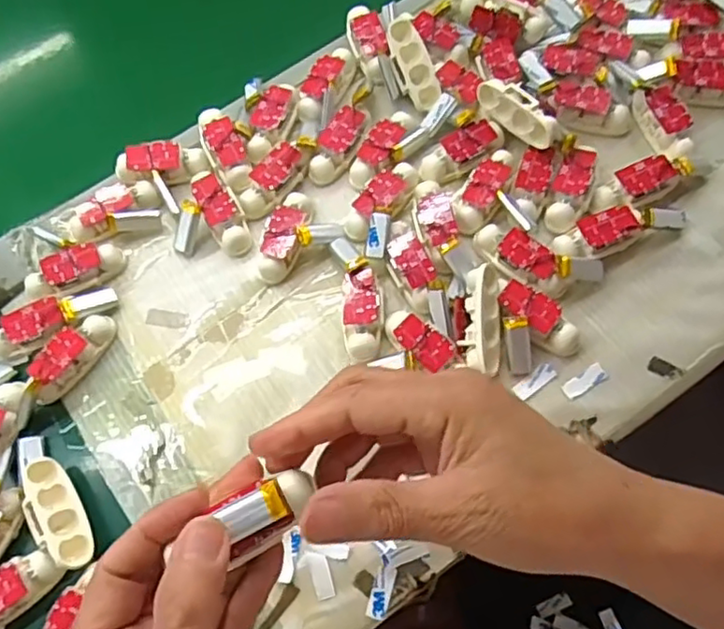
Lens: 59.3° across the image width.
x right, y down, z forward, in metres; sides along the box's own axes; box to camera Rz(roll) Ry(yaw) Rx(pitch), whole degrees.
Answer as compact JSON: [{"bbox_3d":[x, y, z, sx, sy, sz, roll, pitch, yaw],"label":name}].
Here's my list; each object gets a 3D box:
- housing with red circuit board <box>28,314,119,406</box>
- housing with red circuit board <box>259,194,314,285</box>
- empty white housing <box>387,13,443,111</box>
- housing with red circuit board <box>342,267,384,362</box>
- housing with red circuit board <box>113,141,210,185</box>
[{"bbox_3d":[-0.182,0.025,0.395,0.024,0.023,0.063,33,74,16],"label":"housing with red circuit board"},{"bbox_3d":[-0.050,-0.051,0.414,0.022,0.021,0.062,15,70,10],"label":"housing with red circuit board"},{"bbox_3d":[0.034,-0.178,0.449,0.027,0.018,0.071,-19,89,-4],"label":"empty white housing"},{"bbox_3d":[0.000,0.000,0.394,0.024,0.015,0.056,-1,83,2],"label":"housing with red circuit board"},{"bbox_3d":[-0.136,-0.103,0.434,0.060,0.015,0.026,-11,68,0],"label":"housing with red circuit board"}]

